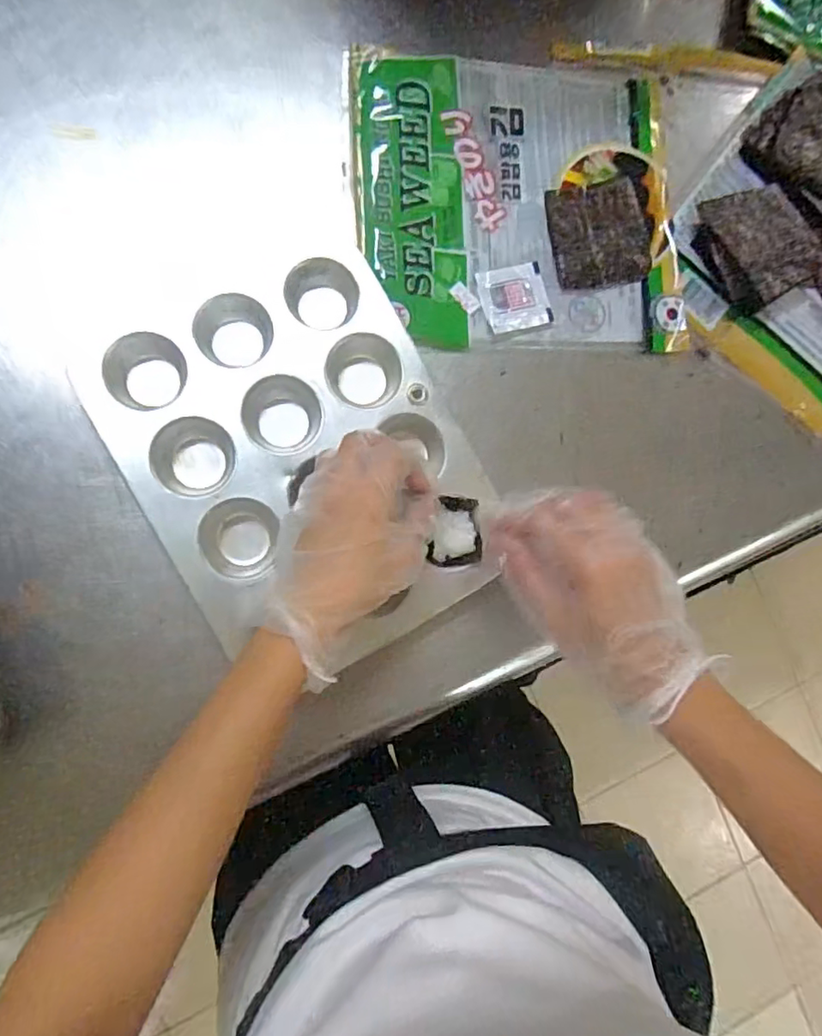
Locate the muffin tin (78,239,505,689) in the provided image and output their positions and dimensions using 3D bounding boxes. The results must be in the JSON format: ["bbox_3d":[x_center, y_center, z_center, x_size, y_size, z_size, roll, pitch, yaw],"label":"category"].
[{"bbox_3d":[-0.064,-0.034,0.359,0.185,0.028,0.238,-29,93,-9],"label":"muffin tin"}]

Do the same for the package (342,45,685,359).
[{"bbox_3d":[0.076,-0.216,0.401,0.223,0.006,0.193,-4,89,-9],"label":"package"}]

